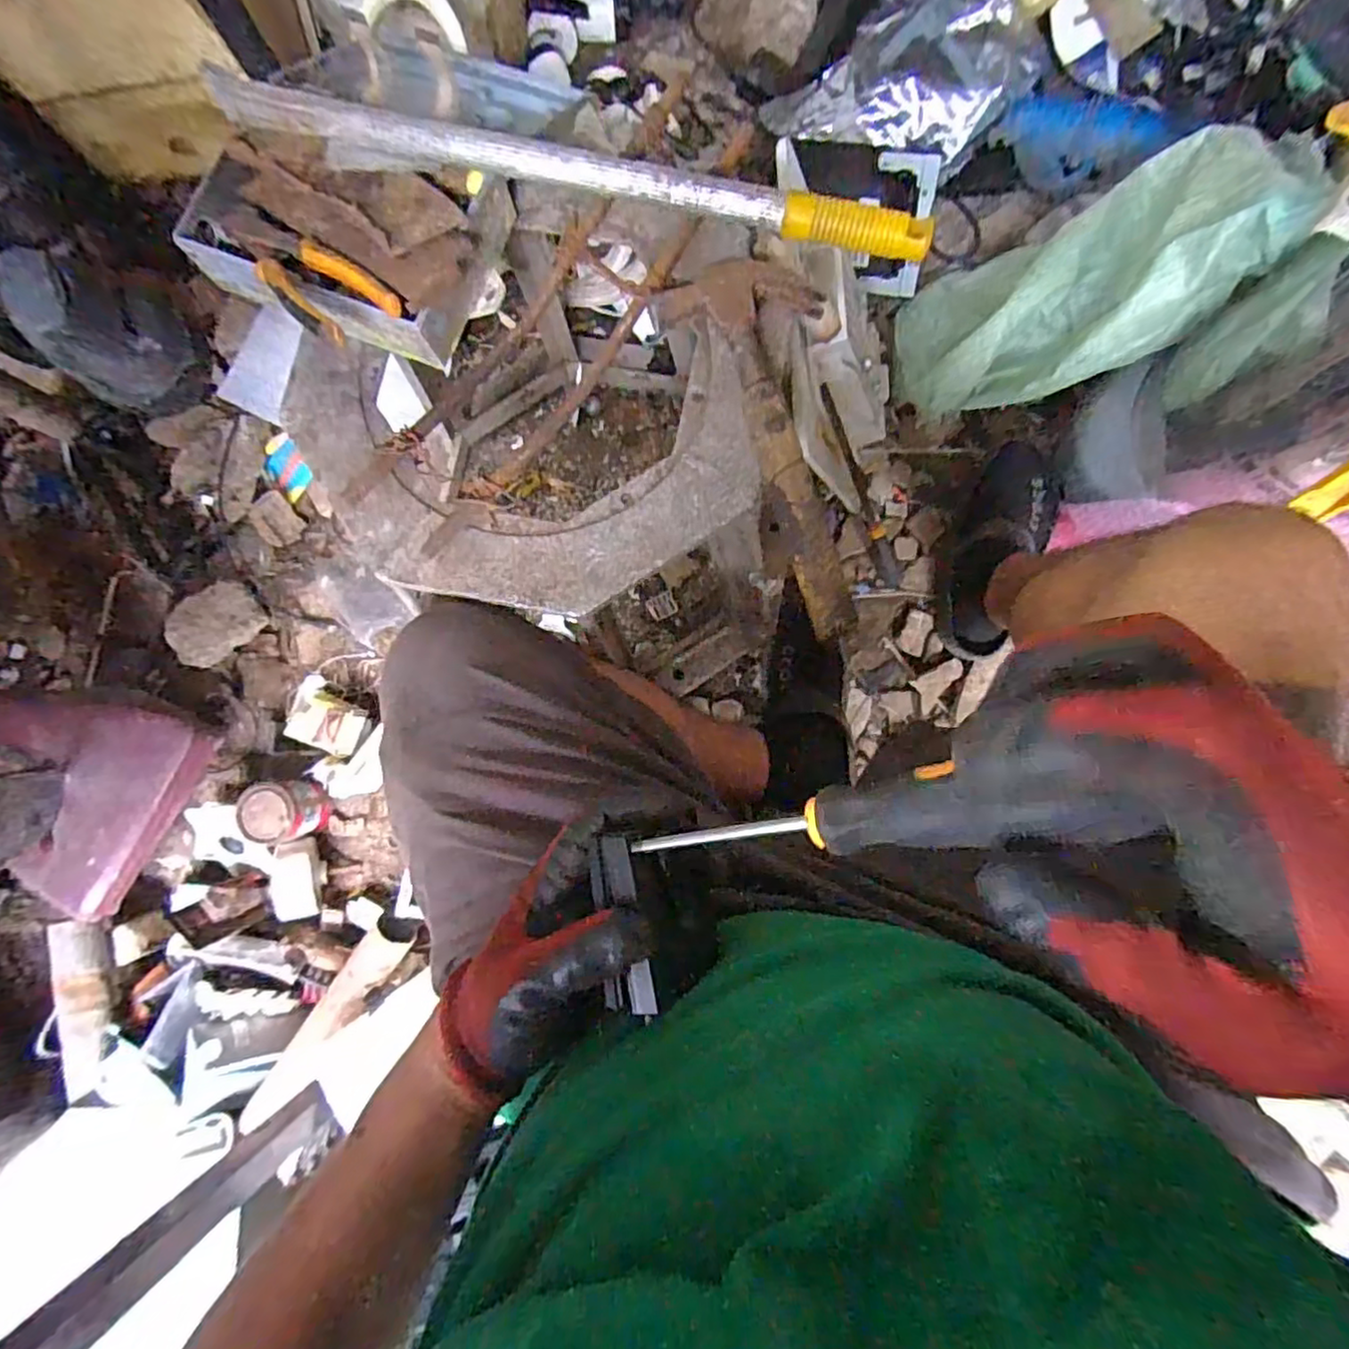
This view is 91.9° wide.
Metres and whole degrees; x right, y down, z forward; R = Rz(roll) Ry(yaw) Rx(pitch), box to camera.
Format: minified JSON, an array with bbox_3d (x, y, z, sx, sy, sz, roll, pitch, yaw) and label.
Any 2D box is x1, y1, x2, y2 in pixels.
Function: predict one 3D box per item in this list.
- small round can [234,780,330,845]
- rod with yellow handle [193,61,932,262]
[{"bbox_3d":[-0.464,0.161,0.774,0.075,0.061,0.069,0,84,2],"label":"small round can"},{"bbox_3d":[-0.081,-0.371,0.480,0.534,0.023,0.030,13,85,4],"label":"rod with yellow handle"}]

